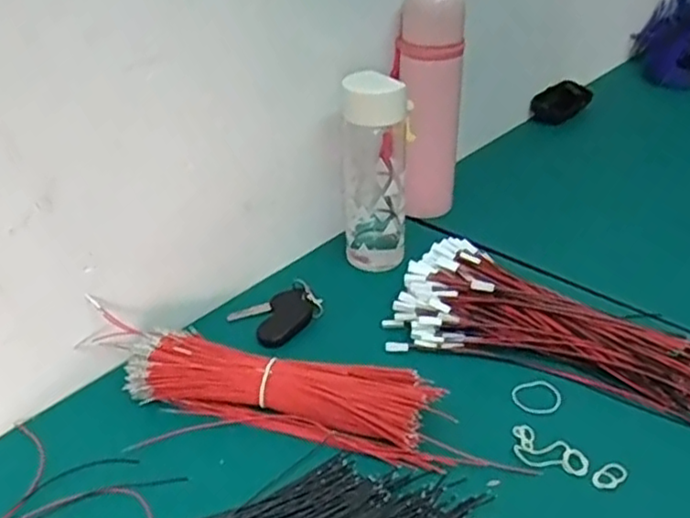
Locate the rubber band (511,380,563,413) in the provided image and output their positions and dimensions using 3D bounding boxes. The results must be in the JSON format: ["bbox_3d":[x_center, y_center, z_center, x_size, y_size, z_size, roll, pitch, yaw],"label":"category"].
[{"bbox_3d":[0.152,0.109,0.532,0.038,0.005,0.031,-4,34,-3],"label":"rubber band"}]

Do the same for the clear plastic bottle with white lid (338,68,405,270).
[{"bbox_3d":[0.026,-0.082,0.662,0.063,0.197,0.072,-11,35,-14],"label":"clear plastic bottle with white lid"}]

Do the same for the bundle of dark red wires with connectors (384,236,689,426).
[{"bbox_3d":[0.188,0.048,0.585,0.281,0.038,0.141,11,36,17],"label":"bundle of dark red wires with connectors"}]

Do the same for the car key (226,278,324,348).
[{"bbox_3d":[-0.060,0.047,0.622,0.071,0.020,0.062,-28,43,-34],"label":"car key"}]

